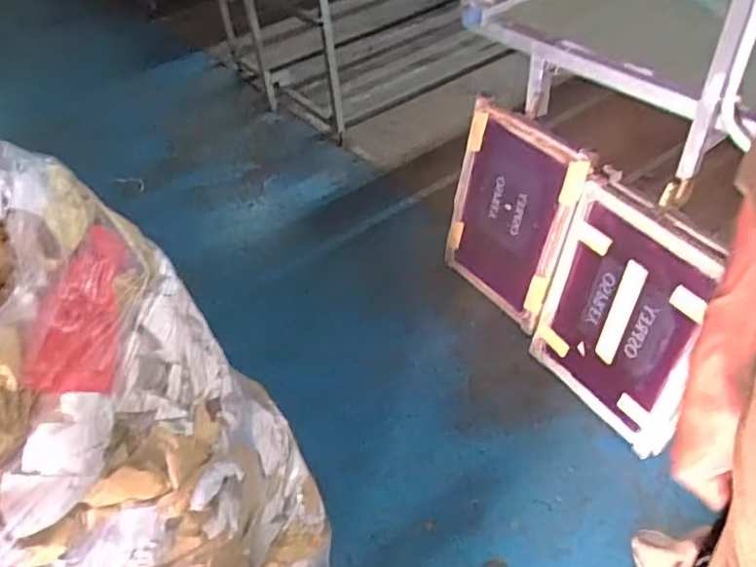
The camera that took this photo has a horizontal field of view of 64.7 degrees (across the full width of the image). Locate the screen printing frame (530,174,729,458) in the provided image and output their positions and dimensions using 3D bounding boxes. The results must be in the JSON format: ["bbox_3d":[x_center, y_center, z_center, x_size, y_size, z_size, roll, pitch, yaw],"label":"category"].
[{"bbox_3d":[0.512,0.078,1.267,0.050,0.529,0.375,-22,46,-28],"label":"screen printing frame"}]

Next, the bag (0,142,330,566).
[{"bbox_3d":[-0.496,0.226,1.045,0.609,0.806,0.564,-17,46,-10],"label":"bag"}]

